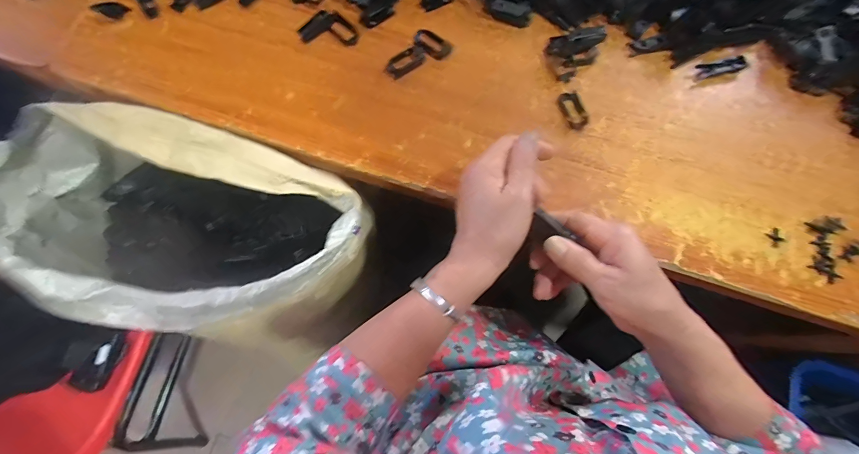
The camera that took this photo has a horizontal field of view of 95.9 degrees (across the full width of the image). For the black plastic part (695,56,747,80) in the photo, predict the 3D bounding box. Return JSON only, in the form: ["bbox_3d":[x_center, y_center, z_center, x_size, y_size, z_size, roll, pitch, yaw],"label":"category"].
[{"bbox_3d":[0.362,-0.197,0.477,0.062,0.009,0.016,-11,75,-3],"label":"black plastic part"}]

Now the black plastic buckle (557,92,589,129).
[{"bbox_3d":[0.167,-0.138,0.455,0.028,0.011,0.046,-23,76,-6],"label":"black plastic buckle"}]

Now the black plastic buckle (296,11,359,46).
[{"bbox_3d":[-0.123,-0.244,0.474,0.071,0.008,0.042,5,75,2],"label":"black plastic buckle"}]

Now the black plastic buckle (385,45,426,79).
[{"bbox_3d":[-0.029,-0.201,0.468,0.051,0.009,0.029,-33,77,-8],"label":"black plastic buckle"}]

